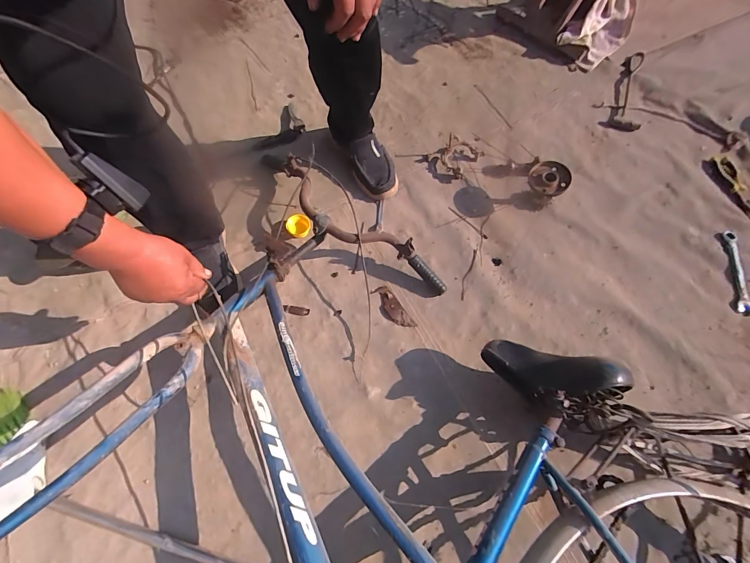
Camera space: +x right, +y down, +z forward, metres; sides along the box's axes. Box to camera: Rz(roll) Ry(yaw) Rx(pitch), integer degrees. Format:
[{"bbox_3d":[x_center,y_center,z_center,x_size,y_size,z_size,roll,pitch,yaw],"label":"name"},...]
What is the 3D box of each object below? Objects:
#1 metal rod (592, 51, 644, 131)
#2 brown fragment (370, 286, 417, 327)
[{"bbox_3d":[0.712,-0.552,1.007,0.108,0.030,0.319,21,68,8],"label":"metal rod"},{"bbox_3d":[0.039,0.057,0.759,0.035,0.006,0.117,-34,71,-14],"label":"brown fragment"}]

